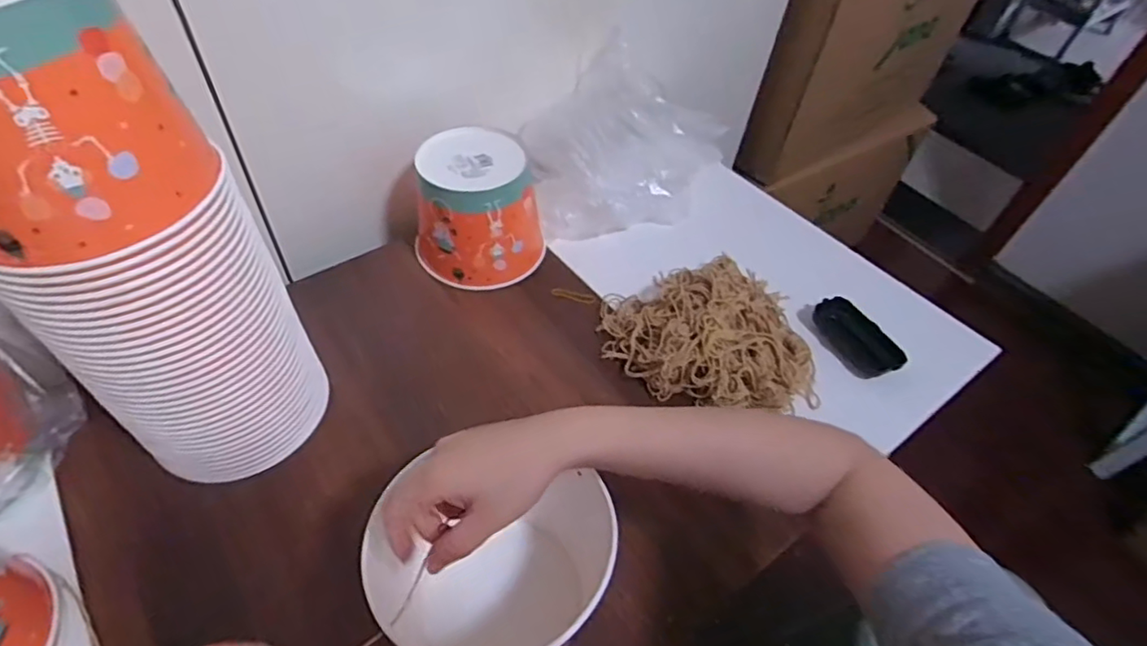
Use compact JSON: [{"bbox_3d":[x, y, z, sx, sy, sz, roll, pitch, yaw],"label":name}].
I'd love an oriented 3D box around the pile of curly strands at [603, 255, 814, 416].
[{"bbox_3d":[0.148,0.011,0.649,0.216,0.064,0.197,-9,52,-13],"label":"pile of curly strands"}]

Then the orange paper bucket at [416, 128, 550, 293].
[{"bbox_3d":[-0.110,-0.139,0.716,0.145,0.128,0.146,-1,51,-7],"label":"orange paper bucket"}]

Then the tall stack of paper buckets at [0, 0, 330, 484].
[{"bbox_3d":[-0.306,-0.026,0.437,0.151,0.391,0.120,-11,53,-15],"label":"tall stack of paper buckets"}]

